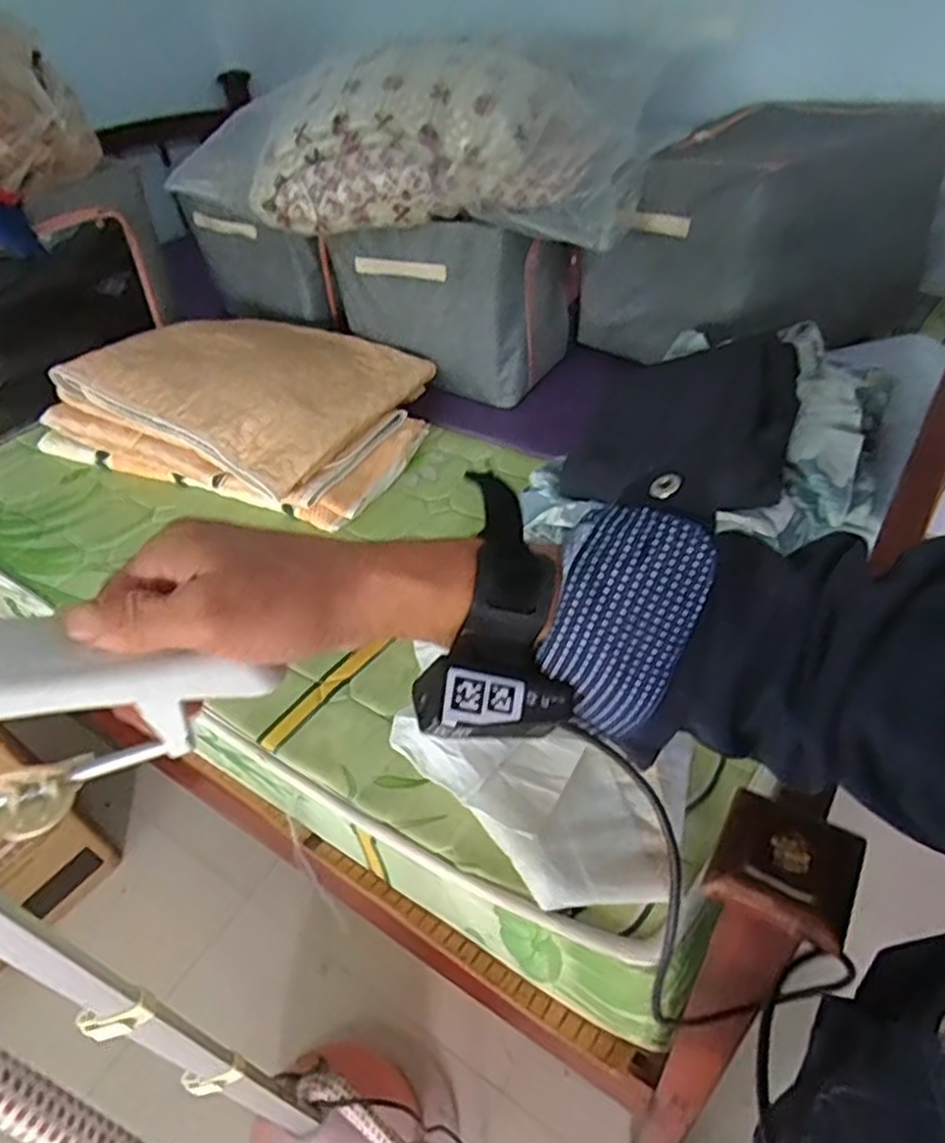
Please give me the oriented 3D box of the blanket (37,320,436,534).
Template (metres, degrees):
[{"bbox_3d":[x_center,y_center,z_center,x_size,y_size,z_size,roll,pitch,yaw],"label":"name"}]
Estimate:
[{"bbox_3d":[-0.403,-0.319,1.307,0.629,0.145,0.400,15,48,21],"label":"blanket"}]

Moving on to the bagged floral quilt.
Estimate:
[{"bbox_3d":[-0.096,-0.706,1.198,0.778,0.204,0.317,11,47,18],"label":"bagged floral quilt"}]

